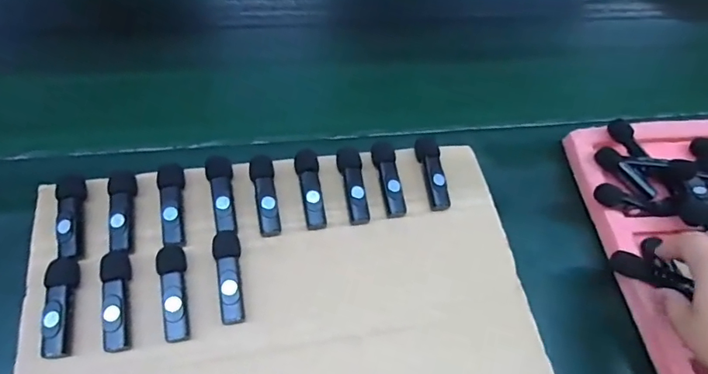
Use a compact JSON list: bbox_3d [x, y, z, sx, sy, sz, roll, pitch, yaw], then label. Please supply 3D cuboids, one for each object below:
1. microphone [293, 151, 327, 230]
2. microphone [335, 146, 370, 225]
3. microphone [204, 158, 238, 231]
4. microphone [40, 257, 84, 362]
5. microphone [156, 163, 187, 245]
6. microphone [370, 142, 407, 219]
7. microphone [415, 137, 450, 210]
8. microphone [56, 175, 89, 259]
[{"bbox_3d":[-0.034,0.002,0.384,0.020,0.018,0.063,-3,59,-10],"label":"microphone"},{"bbox_3d":[-0.001,-0.001,0.391,0.020,0.017,0.066,-5,59,-12],"label":"microphone"},{"bbox_3d":[-0.099,0.004,0.373,0.020,0.013,0.063,-12,61,-15],"label":"microphone"},{"bbox_3d":[-0.193,0.077,0.321,0.018,0.011,0.065,-3,59,-10],"label":"microphone"},{"bbox_3d":[-0.135,0.011,0.363,0.019,0.012,0.066,-5,59,-12],"label":"microphone"},{"bbox_3d":[0.027,-0.006,0.398,0.020,0.017,0.065,-3,59,-11],"label":"microphone"},{"bbox_3d":[0.065,-0.011,0.405,0.021,0.019,0.061,-2,59,-10],"label":"microphone"},{"bbox_3d":[-0.202,0.019,0.351,0.017,0.013,0.064,-7,60,-13],"label":"microphone"}]

